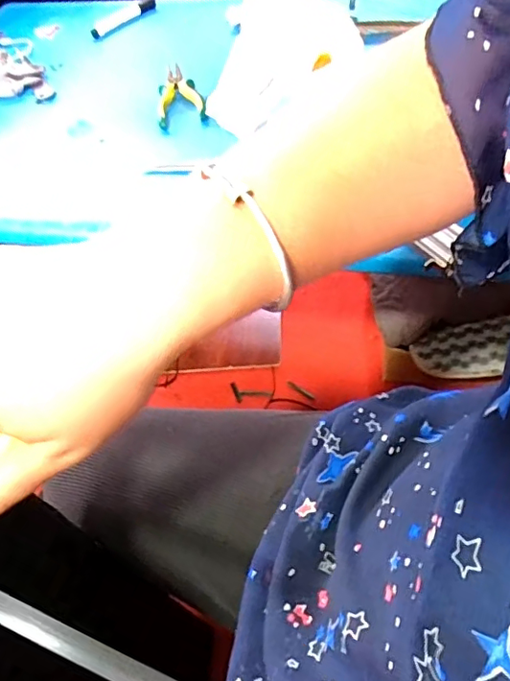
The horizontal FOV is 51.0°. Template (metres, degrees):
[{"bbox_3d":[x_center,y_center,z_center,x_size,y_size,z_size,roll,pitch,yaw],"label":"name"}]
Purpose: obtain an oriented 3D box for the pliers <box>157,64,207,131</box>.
[{"bbox_3d":[-0.104,-0.347,0.759,0.065,0.029,0.142,-6,55,-1],"label":"pliers"}]

